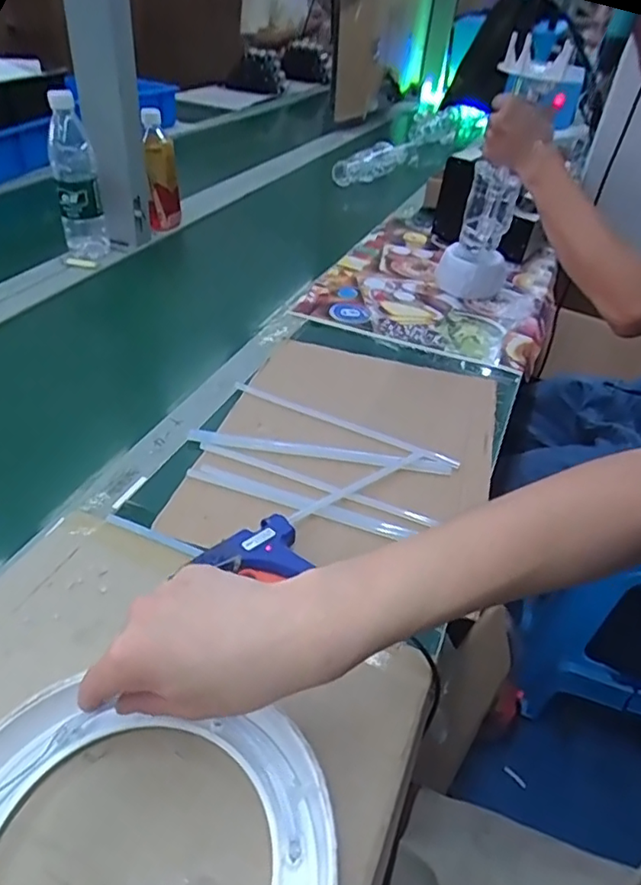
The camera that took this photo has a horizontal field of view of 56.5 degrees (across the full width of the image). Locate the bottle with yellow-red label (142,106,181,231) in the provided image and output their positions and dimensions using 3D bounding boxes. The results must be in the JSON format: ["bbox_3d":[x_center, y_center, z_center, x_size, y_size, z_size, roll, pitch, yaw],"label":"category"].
[{"bbox_3d":[-0.271,-0.453,1.023,0.052,0.199,0.053,-4,39,-12],"label":"bottle with yellow-red label"}]

